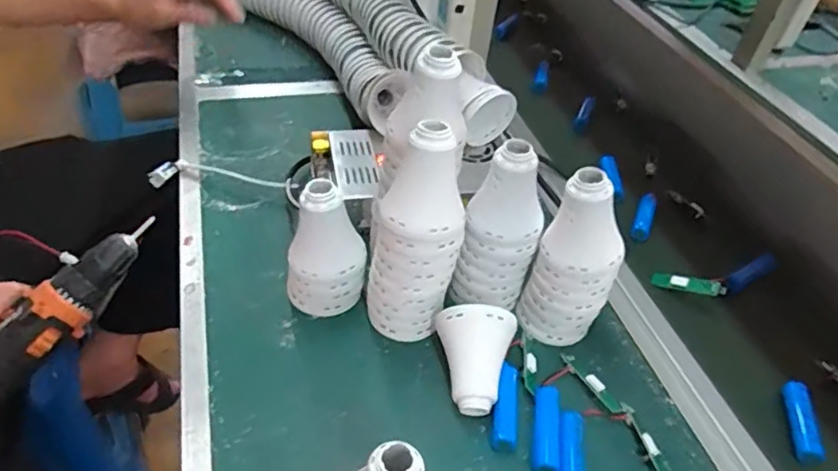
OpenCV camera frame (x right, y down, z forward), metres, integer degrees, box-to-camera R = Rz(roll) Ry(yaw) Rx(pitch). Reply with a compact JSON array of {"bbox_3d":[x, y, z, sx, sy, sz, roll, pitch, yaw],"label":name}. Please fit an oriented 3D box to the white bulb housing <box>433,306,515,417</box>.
[{"bbox_3d":[0.039,0.097,0.465,0.058,0.063,0.064,11,43,3],"label":"white bulb housing"}]

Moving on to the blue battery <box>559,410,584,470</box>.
[{"bbox_3d":[0.112,0.163,0.440,0.019,0.013,0.072,10,43,2],"label":"blue battery"}]

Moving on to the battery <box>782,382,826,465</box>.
[{"bbox_3d":[0.310,0.150,0.484,0.022,0.013,0.073,16,43,9],"label":"battery"}]

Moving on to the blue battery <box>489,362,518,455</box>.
[{"bbox_3d":[0.066,0.133,0.461,0.020,0.018,0.071,9,43,2],"label":"blue battery"}]

